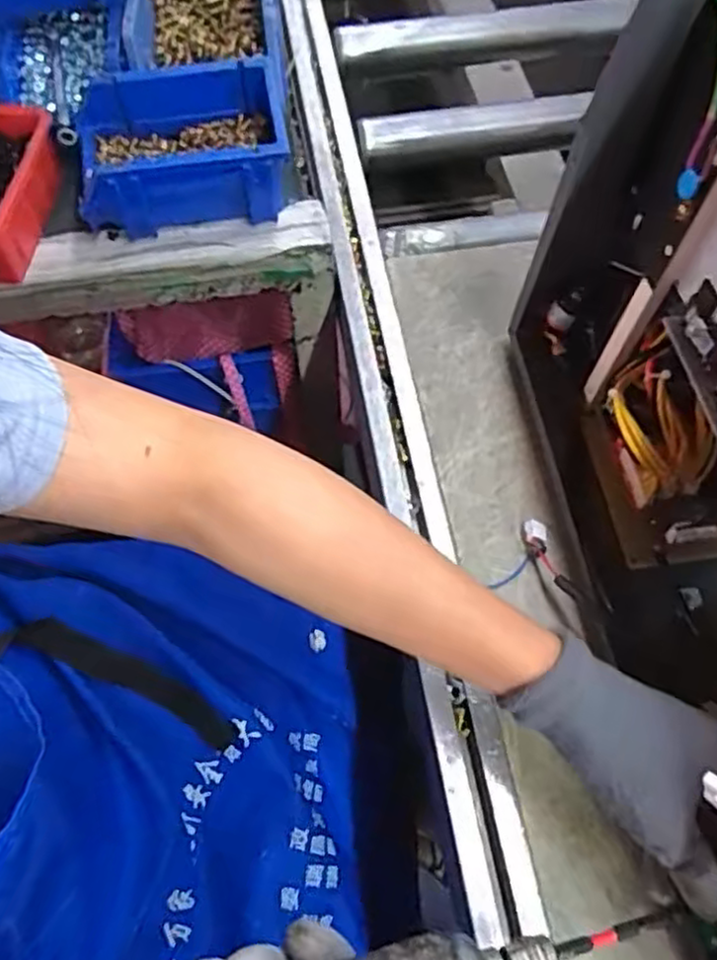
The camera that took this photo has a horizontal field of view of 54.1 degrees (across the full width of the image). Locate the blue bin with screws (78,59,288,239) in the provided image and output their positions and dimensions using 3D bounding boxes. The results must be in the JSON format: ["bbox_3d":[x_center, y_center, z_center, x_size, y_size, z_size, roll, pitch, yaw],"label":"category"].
[{"bbox_3d":[-0.137,-0.253,0.545,0.158,0.072,0.104,-12,64,-6],"label":"blue bin with screws"}]

